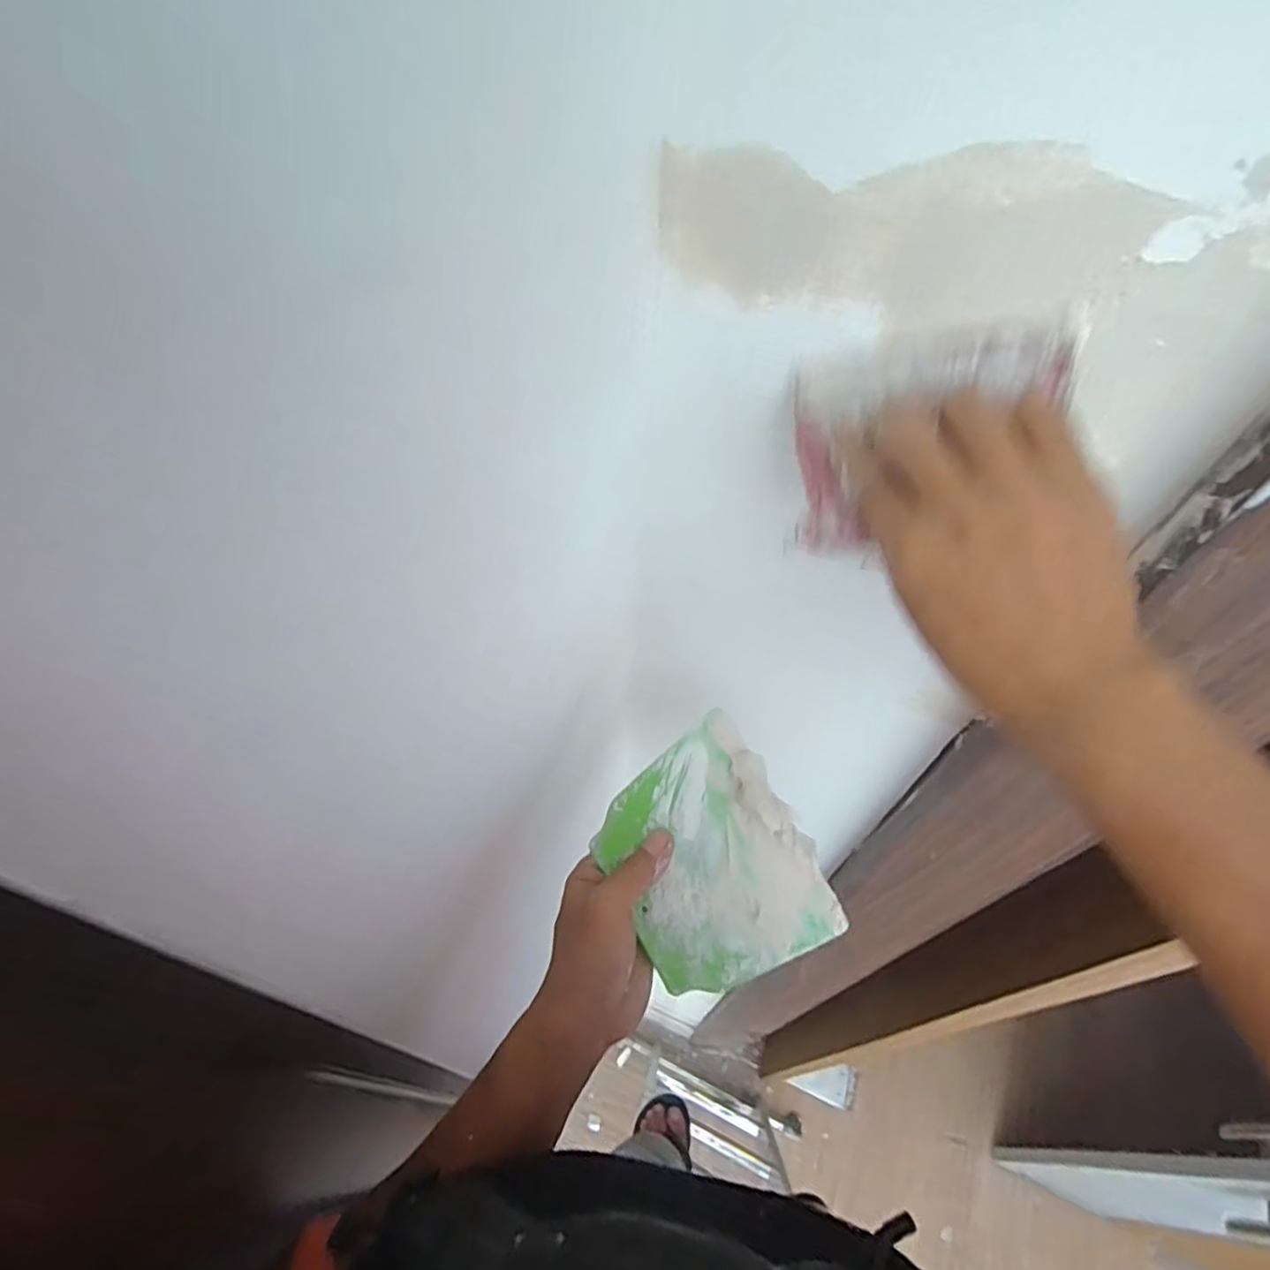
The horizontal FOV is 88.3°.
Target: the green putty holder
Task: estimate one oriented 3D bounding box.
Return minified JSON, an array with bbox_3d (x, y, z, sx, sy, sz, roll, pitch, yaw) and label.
[{"bbox_3d":[0.054,0.155,0.443,0.128,0.012,0.160,-28,80,-15],"label":"green putty holder"}]

